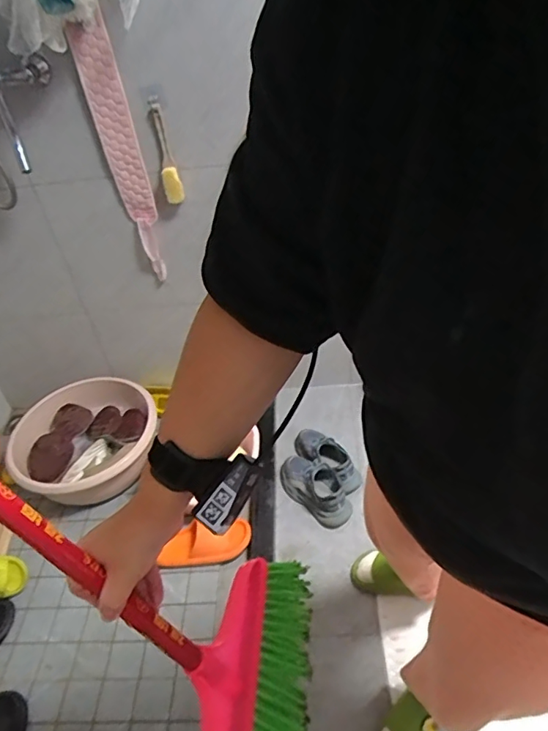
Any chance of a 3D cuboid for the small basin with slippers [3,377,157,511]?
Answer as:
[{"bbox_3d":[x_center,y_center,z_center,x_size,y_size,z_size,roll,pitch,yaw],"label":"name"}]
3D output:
[{"bbox_3d":[-0.511,0.208,1.378,0.383,0.164,0.341,-30,46,-24],"label":"small basin with slippers"}]

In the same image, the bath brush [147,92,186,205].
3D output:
[{"bbox_3d":[-0.240,-0.469,1.099,0.040,0.221,0.031,-17,42,-10],"label":"bath brush"}]

